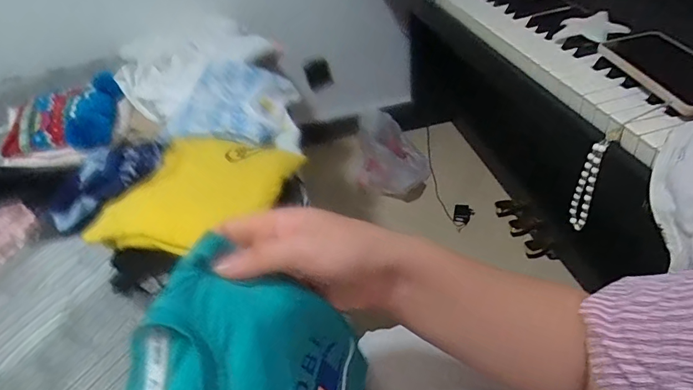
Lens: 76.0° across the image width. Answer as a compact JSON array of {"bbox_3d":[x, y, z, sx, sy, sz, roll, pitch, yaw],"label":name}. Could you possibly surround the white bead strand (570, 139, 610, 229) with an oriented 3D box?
[{"bbox_3d":[0.279,-0.009,0.516,0.018,0.125,0.021,12,45,20],"label":"white bead strand"}]

